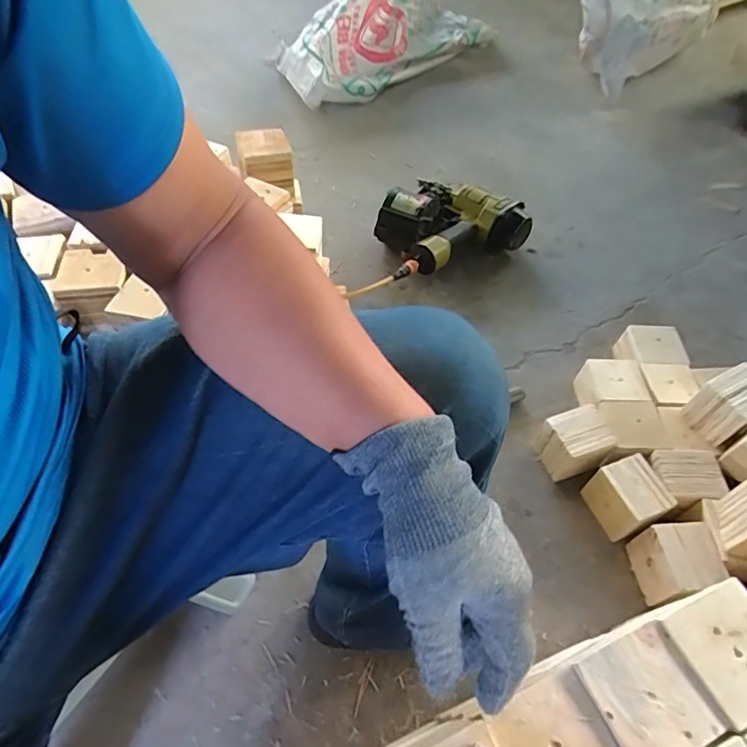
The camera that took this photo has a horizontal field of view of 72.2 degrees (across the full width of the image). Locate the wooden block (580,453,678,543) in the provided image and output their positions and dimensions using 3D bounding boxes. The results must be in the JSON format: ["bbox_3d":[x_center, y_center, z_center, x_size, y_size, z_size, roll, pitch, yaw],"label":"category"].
[{"bbox_3d":[0.399,0.196,0.801,0.083,0.080,0.100,-16,55,-14],"label":"wooden block"}]

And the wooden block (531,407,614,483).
[{"bbox_3d":[0.334,0.119,0.850,0.091,0.093,0.091,-19,55,-17],"label":"wooden block"}]

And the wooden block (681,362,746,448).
[{"bbox_3d":[0.571,0.052,0.825,0.099,0.091,0.082,-23,57,-18],"label":"wooden block"}]

